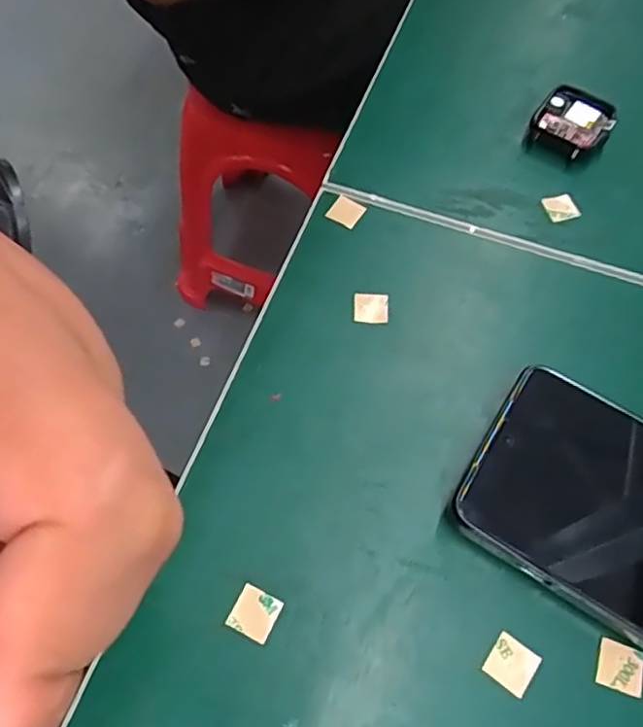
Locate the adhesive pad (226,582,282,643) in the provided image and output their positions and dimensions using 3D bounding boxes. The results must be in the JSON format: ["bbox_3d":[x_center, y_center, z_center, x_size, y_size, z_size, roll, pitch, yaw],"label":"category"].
[{"bbox_3d":[-0.024,0.087,0.221,0.015,0.004,0.015,24,63,10],"label":"adhesive pad"}]

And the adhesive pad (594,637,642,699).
[{"bbox_3d":[0.103,0.104,0.217,0.016,0.004,0.015,18,62,7],"label":"adhesive pad"}]

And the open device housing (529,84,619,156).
[{"bbox_3d":[0.134,-0.129,0.338,0.036,0.012,0.041,35,65,16],"label":"open device housing"}]

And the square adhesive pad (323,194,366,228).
[{"bbox_3d":[0.012,-0.074,0.313,0.015,0.005,0.015,30,64,13],"label":"square adhesive pad"}]

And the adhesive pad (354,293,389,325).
[{"bbox_3d":[0.022,-0.025,0.284,0.015,0.004,0.014,4,61,-1],"label":"adhesive pad"}]

